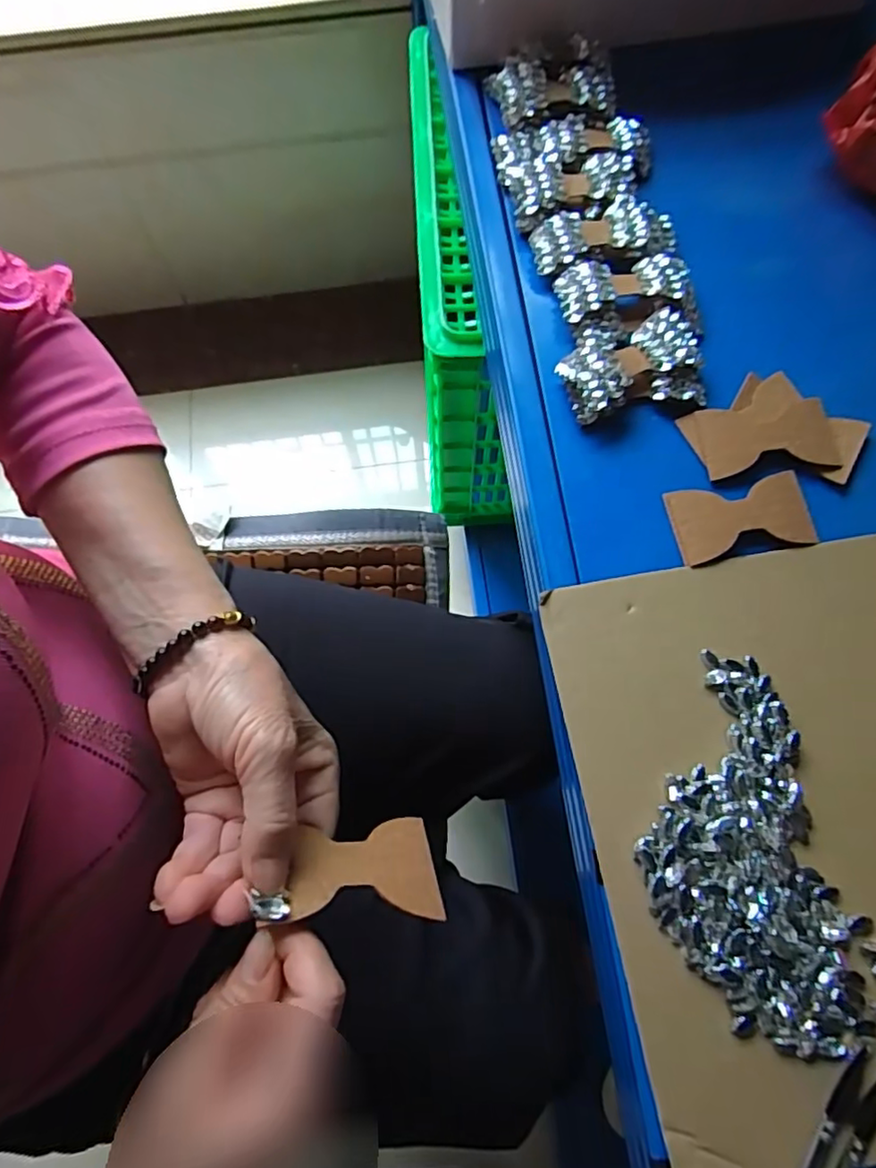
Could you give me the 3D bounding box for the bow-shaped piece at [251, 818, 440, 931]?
[{"bbox_3d":[-0.037,0.120,0.259,0.080,0.004,0.046,12,29,-25],"label":"bow-shaped piece"}]

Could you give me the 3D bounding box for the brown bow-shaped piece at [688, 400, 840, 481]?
[{"bbox_3d":[0.206,-0.092,0.381,0.080,0.005,0.046,-6,72,-1],"label":"brown bow-shaped piece"}]

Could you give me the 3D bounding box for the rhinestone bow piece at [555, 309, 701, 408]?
[{"bbox_3d":[0.125,-0.144,0.388,0.088,0.014,0.042,-26,74,-7],"label":"rhinestone bow piece"}]

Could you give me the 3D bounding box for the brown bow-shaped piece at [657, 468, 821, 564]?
[{"bbox_3d":[0.184,-0.040,0.367,0.083,0.004,0.046,-10,72,-2],"label":"brown bow-shaped piece"}]

